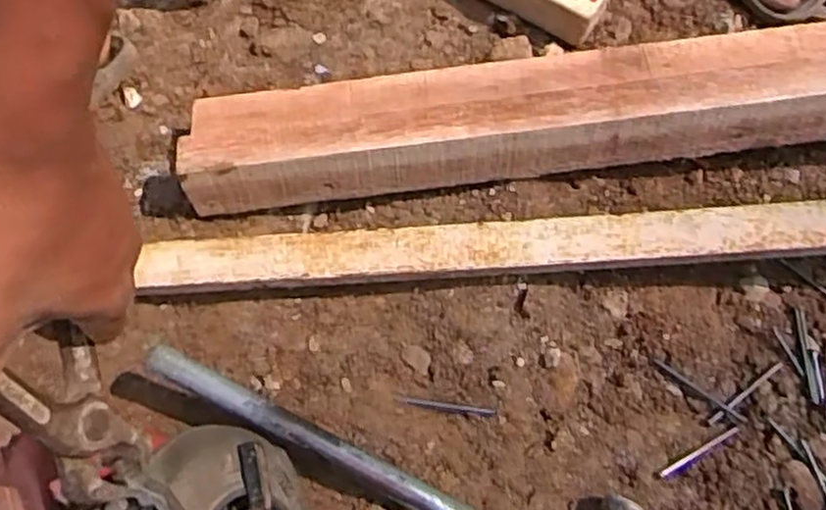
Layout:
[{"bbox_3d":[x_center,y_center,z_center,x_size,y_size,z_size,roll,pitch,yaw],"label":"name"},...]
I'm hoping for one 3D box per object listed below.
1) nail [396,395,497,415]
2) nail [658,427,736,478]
[{"bbox_3d":[0.024,0.107,0.540,0.071,0.005,0.004,7,66,5],"label":"nail"},{"bbox_3d":[0.201,0.139,0.531,0.065,0.004,0.006,-28,68,-10],"label":"nail"}]

